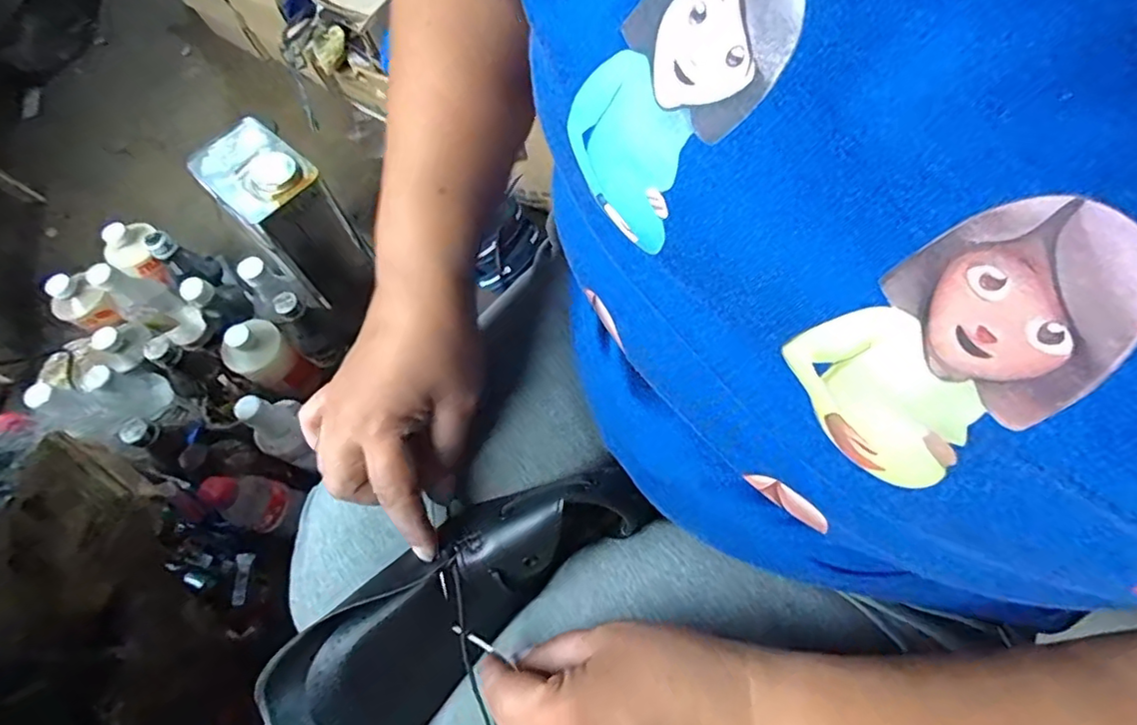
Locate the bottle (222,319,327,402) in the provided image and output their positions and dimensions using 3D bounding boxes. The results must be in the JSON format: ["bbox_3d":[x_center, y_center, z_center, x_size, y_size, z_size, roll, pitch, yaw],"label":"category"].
[{"bbox_3d":[-0.396,-0.001,0.755,0.060,0.147,0.068,40,74,18],"label":"bottle"}]

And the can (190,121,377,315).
[{"bbox_3d":[-0.385,-0.195,0.794,0.142,0.232,0.107,40,74,18],"label":"can"}]

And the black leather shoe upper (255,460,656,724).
[{"bbox_3d":[-0.055,0.130,0.309,0.213,0.080,0.072,-36,70,-11],"label":"black leather shoe upper"}]

